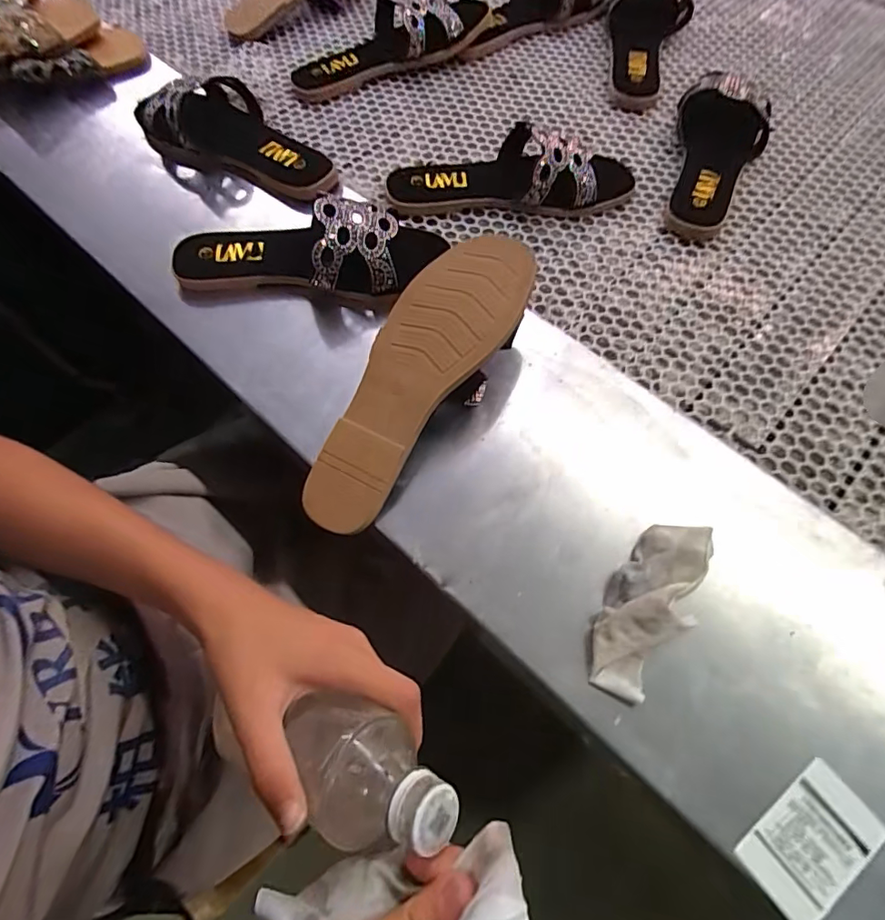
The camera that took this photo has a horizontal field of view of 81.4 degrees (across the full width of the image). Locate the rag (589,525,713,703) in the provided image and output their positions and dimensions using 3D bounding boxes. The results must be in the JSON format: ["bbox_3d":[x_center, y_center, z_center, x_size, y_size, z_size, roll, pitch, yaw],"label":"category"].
[{"bbox_3d":[0.141,0.094,0.347,0.051,0.024,0.127,29,69,15],"label":"rag"}]

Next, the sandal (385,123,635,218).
[{"bbox_3d":[0.073,-0.311,0.540,0.255,0.057,0.092,-1,65,2],"label":"sandal"}]

